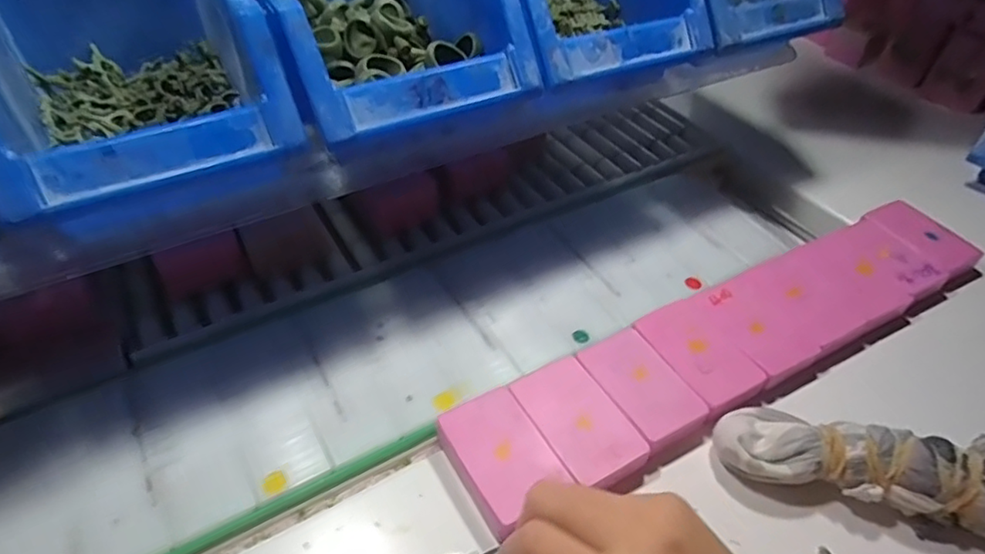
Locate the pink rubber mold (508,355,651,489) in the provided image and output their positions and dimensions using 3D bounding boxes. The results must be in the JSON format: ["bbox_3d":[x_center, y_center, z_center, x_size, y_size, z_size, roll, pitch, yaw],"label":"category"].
[{"bbox_3d":[0.046,0.078,0.319,0.045,0.014,0.071,-22,51,-24],"label":"pink rubber mold"}]

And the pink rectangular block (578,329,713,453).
[{"bbox_3d":[0.084,0.063,0.338,0.043,0.013,0.070,-21,50,-23],"label":"pink rectangular block"}]

